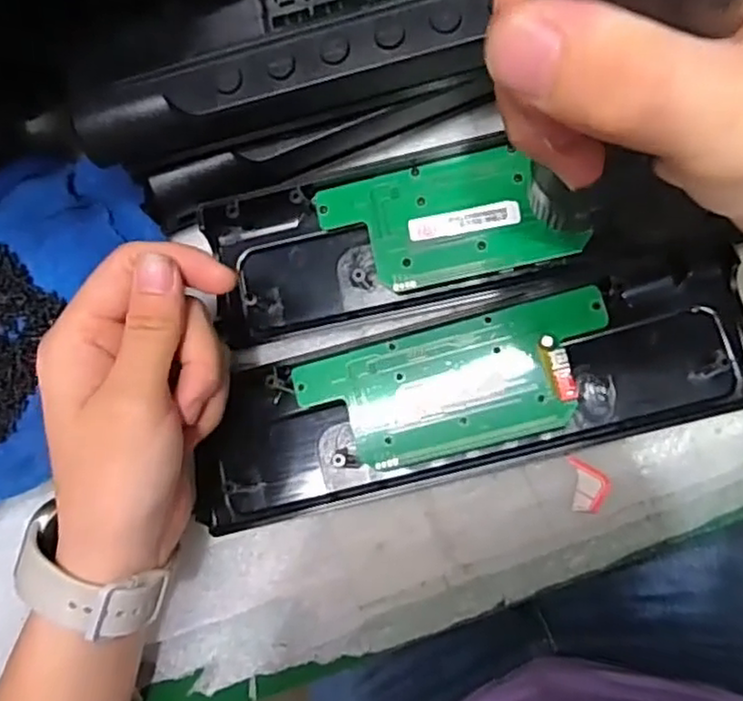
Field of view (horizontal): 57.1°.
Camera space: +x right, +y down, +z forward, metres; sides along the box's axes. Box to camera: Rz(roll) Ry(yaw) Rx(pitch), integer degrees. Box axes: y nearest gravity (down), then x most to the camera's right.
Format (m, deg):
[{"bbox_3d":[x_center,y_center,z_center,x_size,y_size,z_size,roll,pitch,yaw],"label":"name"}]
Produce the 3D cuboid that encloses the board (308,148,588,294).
[{"bbox_3d":[0.032,-0.058,0.307,0.108,0.004,0.054,-12,85,9],"label":"board"}]

